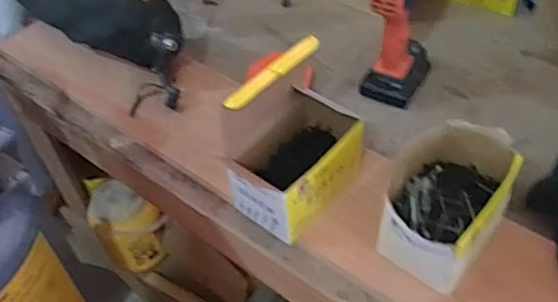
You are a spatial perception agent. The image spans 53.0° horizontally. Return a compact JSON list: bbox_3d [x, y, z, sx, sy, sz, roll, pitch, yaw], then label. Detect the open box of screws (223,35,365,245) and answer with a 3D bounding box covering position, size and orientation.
[{"bbox_3d":[0.022,-0.018,0.651,0.100,0.186,0.160,31,56,28],"label":"open box of screws"}]

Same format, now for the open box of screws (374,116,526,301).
[{"bbox_3d":[0.179,0.057,0.625,0.120,0.099,0.168,31,56,28],"label":"open box of screws"}]

